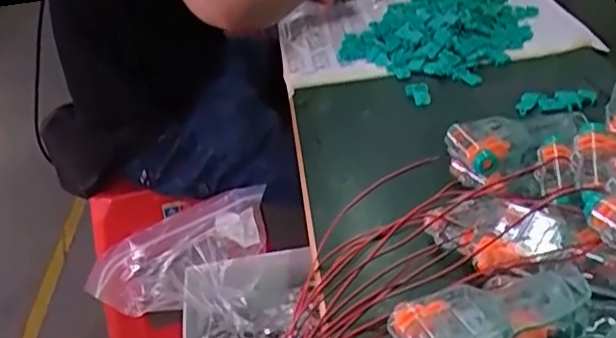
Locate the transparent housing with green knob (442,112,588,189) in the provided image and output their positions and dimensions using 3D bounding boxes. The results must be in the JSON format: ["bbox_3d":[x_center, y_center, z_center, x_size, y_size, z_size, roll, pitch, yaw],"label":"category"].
[{"bbox_3d":[0.190,-0.026,0.595,0.134,0.038,0.058,-18,32,-22],"label":"transparent housing with green knob"}]

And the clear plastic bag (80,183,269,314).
[{"bbox_3d":[-0.119,0.085,0.661,0.196,0.083,0.041,-22,34,-27],"label":"clear plastic bag"}]

